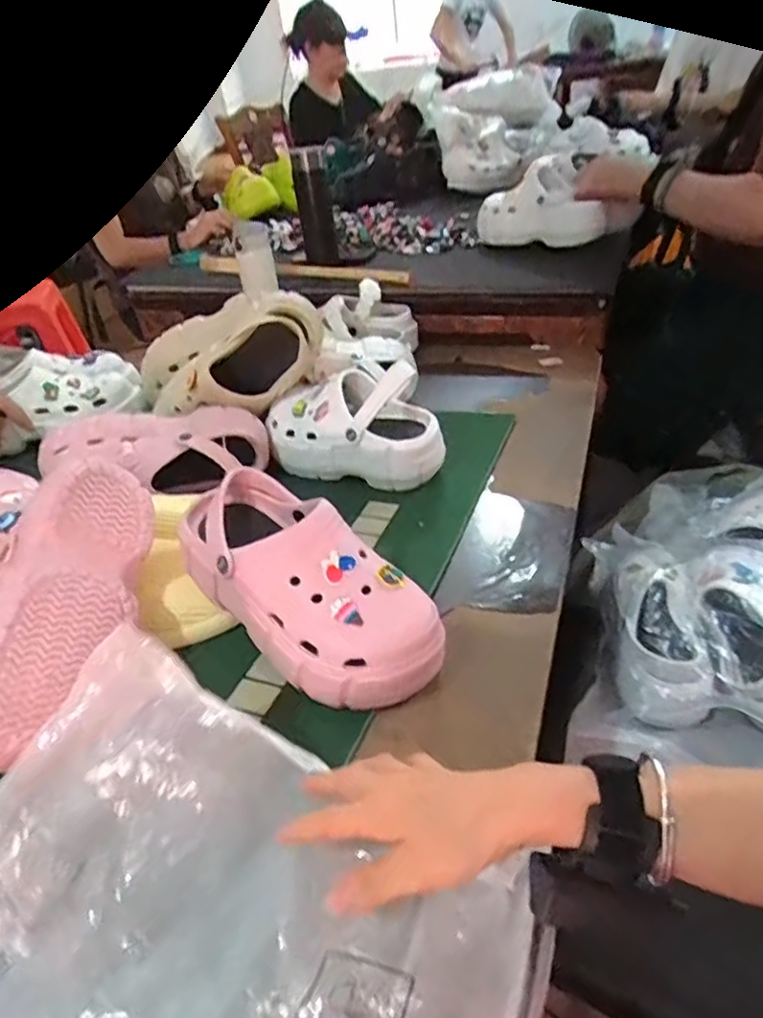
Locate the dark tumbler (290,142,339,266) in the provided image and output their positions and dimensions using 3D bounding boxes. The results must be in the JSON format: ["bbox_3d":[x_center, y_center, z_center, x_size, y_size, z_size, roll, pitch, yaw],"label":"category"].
[{"bbox_3d":[-0.120,-0.546,1.145,0.060,0.194,0.061,-12,37,-6],"label":"dark tumbler"}]

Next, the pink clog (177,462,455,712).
[{"bbox_3d":[-0.065,0.059,0.523,0.254,0.093,0.109,36,53,26],"label":"pink clog"}]

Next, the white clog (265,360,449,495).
[{"bbox_3d":[-0.038,-0.109,0.787,0.232,0.110,0.104,13,42,25],"label":"white clog"}]

